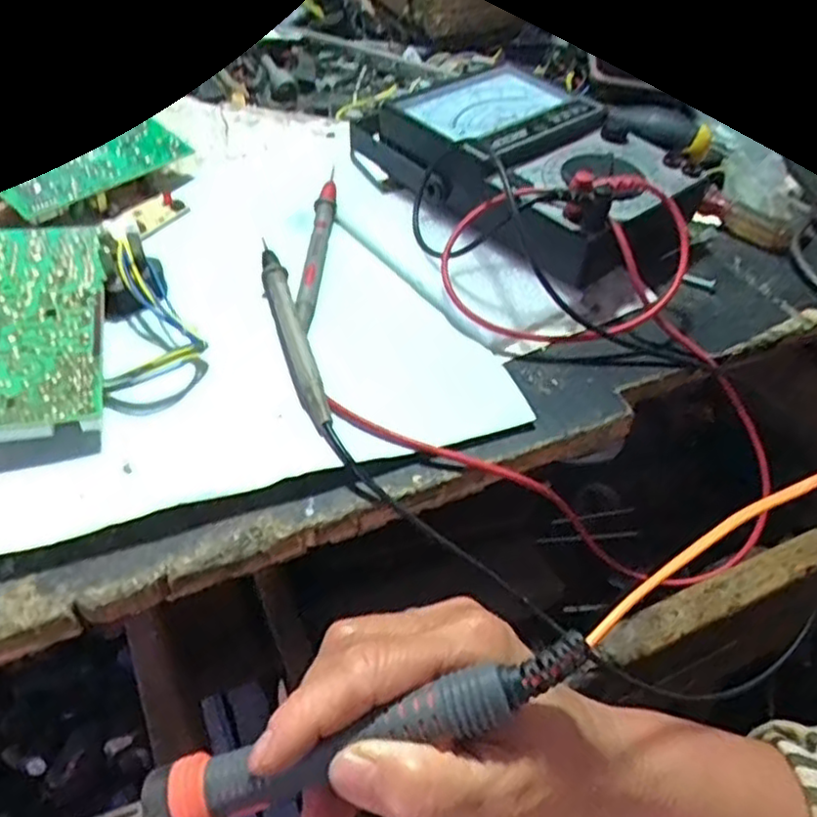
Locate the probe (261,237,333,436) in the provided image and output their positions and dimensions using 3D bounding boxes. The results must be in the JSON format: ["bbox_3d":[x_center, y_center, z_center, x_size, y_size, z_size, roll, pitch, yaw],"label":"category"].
[{"bbox_3d":[-0.056,-0.036,0.341,0.013,0.013,0.125,-10,49,-14],"label":"probe"}]

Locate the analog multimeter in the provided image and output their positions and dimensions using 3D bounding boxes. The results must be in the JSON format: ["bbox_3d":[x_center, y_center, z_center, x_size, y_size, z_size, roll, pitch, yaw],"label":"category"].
[{"bbox_3d":[0.069,-0.140,0.412,0.126,0.062,0.190,-32,57,-30],"label":"analog multimeter"}]

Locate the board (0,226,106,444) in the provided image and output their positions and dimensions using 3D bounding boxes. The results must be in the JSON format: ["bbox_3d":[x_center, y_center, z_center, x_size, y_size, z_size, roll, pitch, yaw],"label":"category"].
[{"bbox_3d":[-0.169,-0.037,0.331,0.053,0.020,0.137,-8,48,-13],"label":"board"}]

